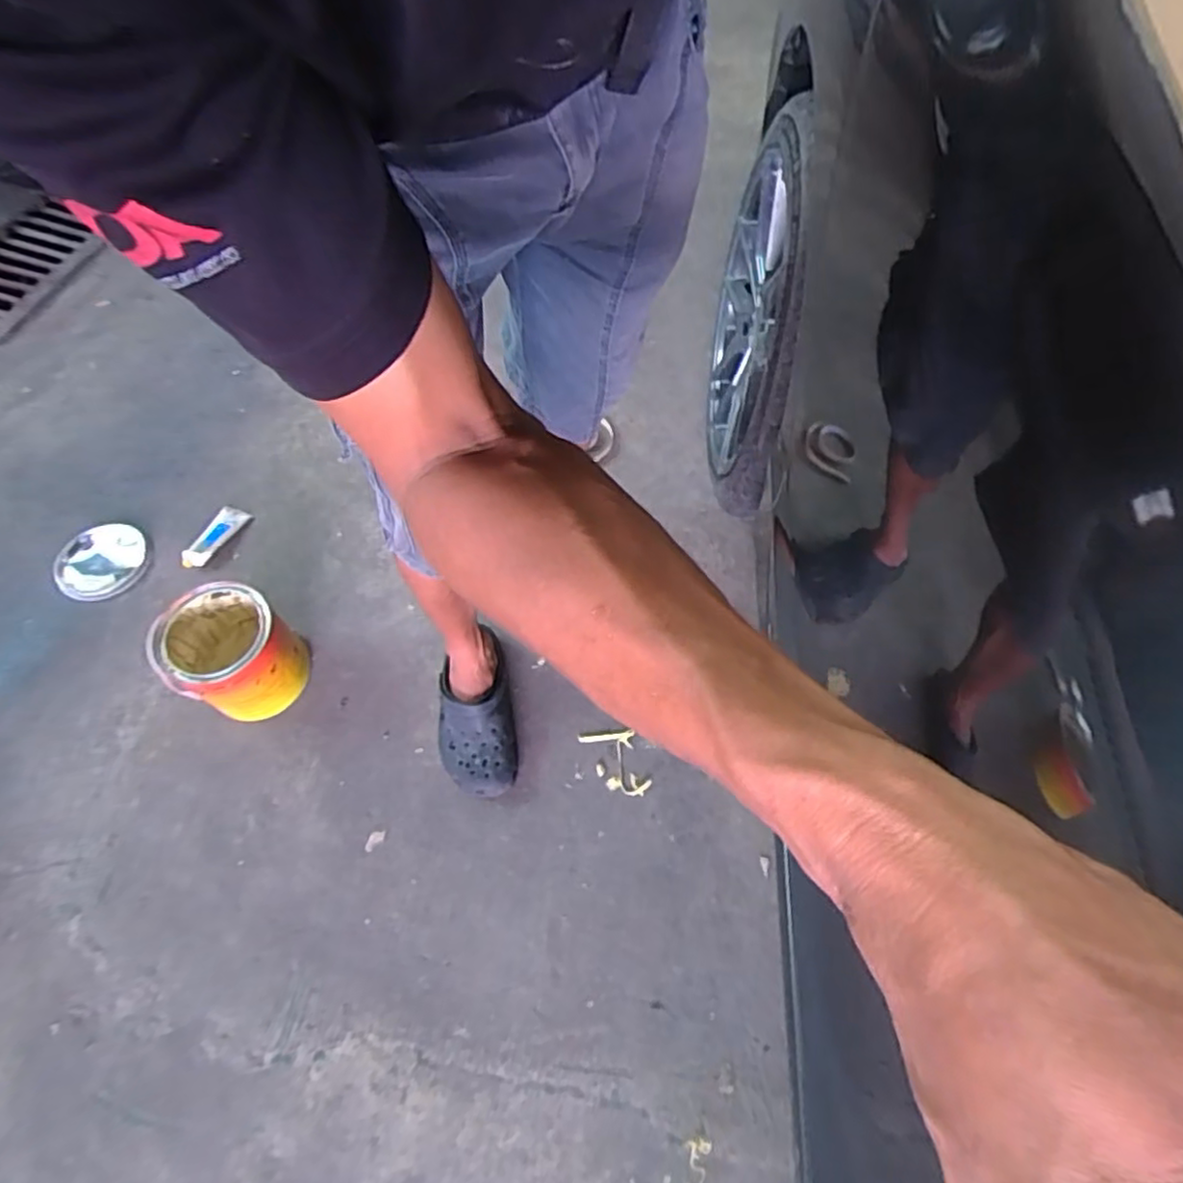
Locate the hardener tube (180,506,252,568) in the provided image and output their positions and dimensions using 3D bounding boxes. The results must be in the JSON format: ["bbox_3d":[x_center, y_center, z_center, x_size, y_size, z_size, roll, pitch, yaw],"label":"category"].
[{"bbox_3d":[-0.667,-0.098,1.181,0.051,0.019,0.150,15,49,7],"label":"hardener tube"}]

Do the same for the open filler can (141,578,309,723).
[{"bbox_3d":[-0.528,0.092,0.985,0.167,0.180,0.152,-2,62,3],"label":"open filler can"}]

